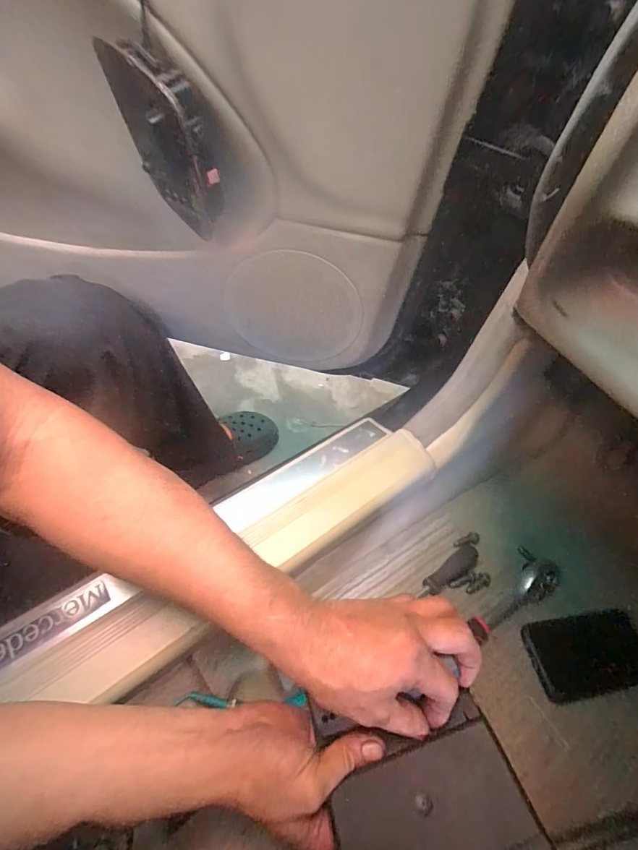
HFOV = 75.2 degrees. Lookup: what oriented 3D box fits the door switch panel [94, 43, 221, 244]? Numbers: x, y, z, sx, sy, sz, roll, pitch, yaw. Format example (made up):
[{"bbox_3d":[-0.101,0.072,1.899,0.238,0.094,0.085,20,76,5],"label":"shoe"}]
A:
[{"bbox_3d":[-0.114,-0.217,0.332,0.078,0.131,0.028,26,70,22],"label":"door switch panel"}]

